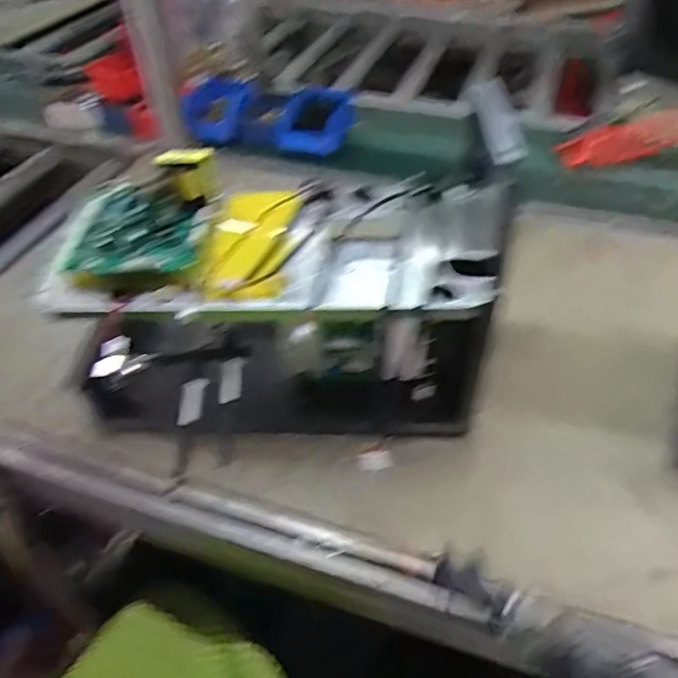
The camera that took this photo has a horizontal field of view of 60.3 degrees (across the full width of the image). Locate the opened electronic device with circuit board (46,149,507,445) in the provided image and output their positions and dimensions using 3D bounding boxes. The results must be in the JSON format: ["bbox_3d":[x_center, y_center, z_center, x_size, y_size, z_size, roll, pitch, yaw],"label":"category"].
[{"bbox_3d":[-0.054,-0.037,0.604,0.441,0.217,0.199,-3,45,-2],"label":"opened electronic device with circuit board"}]

